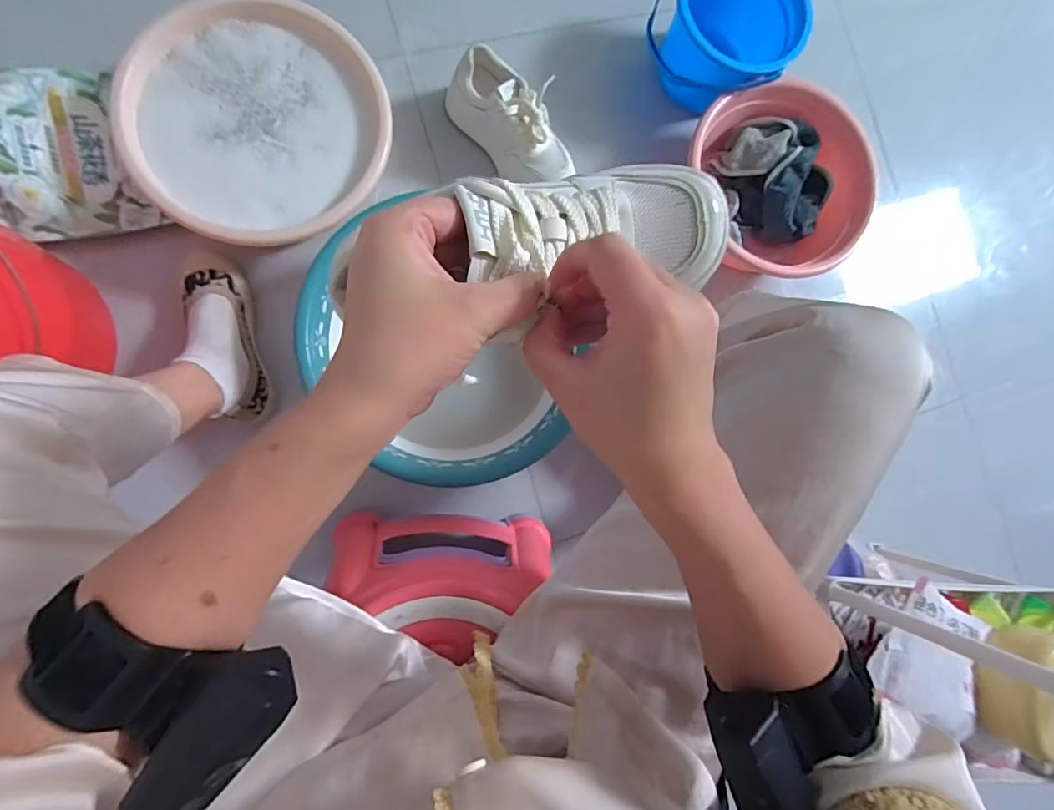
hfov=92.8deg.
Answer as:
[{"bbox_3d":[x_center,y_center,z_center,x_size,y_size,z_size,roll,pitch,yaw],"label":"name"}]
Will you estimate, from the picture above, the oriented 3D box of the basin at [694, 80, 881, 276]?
[{"bbox_3d":[0.405,-0.337,0.805,0.288,0.116,0.276,1,86,-9],"label":"basin"}]

